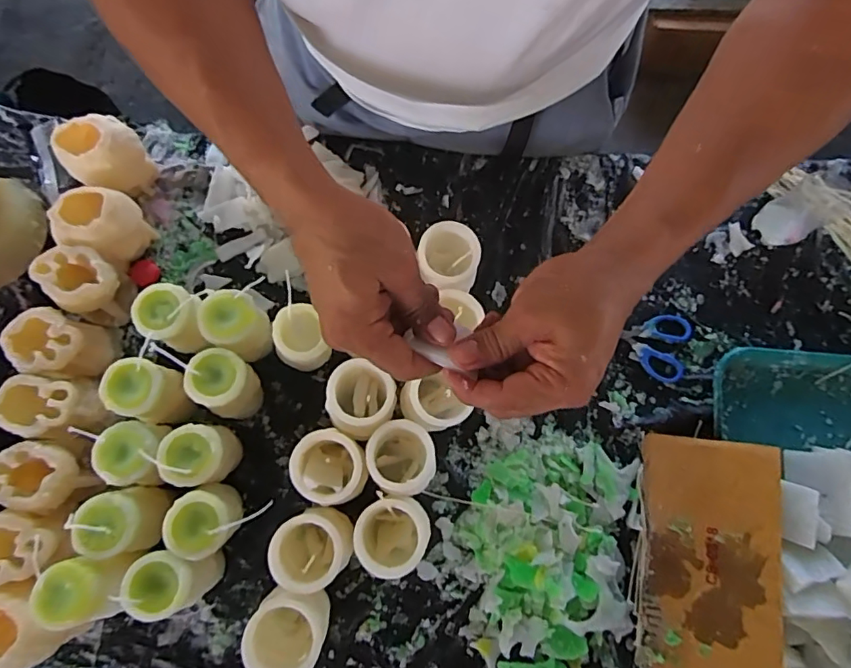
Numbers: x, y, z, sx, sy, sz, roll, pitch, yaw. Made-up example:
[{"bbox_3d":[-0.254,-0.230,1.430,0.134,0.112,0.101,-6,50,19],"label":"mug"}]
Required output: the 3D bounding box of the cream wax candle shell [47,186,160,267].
[{"bbox_3d":[-0.340,-0.113,0.551,0.065,0.081,0.076,28,78,6],"label":"cream wax candle shell"}]

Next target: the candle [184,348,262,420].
[{"bbox_3d":[-0.184,0.047,0.475,0.051,0.066,0.055,6,76,1],"label":"candle"}]

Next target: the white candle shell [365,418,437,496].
[{"bbox_3d":[-0.020,0.116,0.489,0.057,0.094,0.059,0,76,-1],"label":"white candle shell"}]

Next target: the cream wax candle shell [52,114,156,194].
[{"bbox_3d":[-0.346,-0.190,0.568,0.072,0.083,0.071,0,76,-1],"label":"cream wax candle shell"}]

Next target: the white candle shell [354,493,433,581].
[{"bbox_3d":[-0.031,0.178,0.463,0.060,0.091,0.061,33,78,7],"label":"white candle shell"}]

